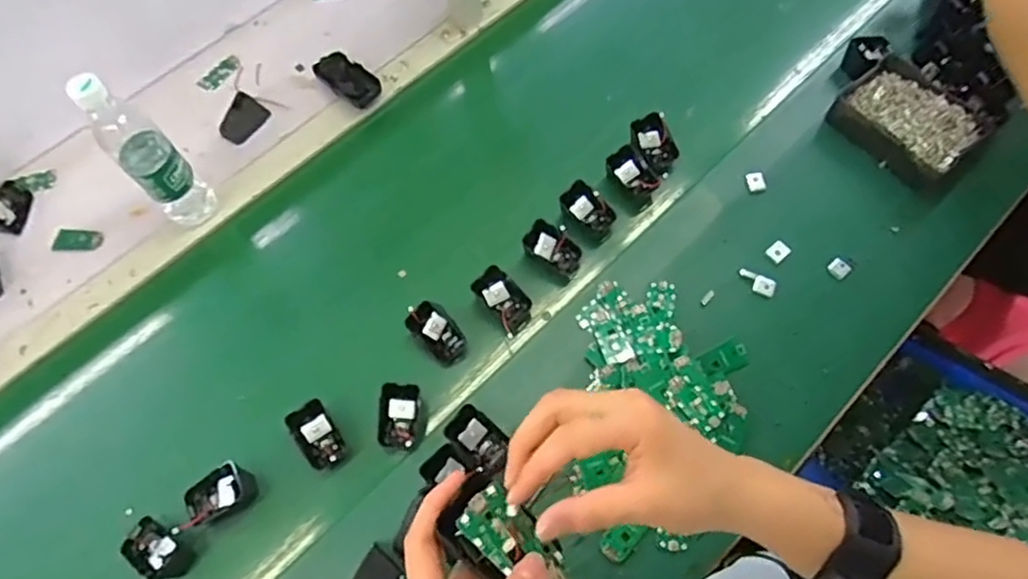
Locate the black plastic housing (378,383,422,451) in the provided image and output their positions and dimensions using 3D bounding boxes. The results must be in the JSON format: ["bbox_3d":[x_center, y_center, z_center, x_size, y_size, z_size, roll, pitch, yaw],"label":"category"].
[{"bbox_3d":[-0.123,0.136,0.704,0.044,0.027,0.066,-2,64,3],"label":"black plastic housing"}]

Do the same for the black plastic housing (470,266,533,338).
[{"bbox_3d":[-0.010,0.012,0.764,0.045,0.029,0.080,-36,92,0],"label":"black plastic housing"}]

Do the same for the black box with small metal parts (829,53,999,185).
[{"bbox_3d":[0.505,-0.221,0.831,0.135,0.048,0.161,-38,73,-13],"label":"black box with small metal parts"}]

